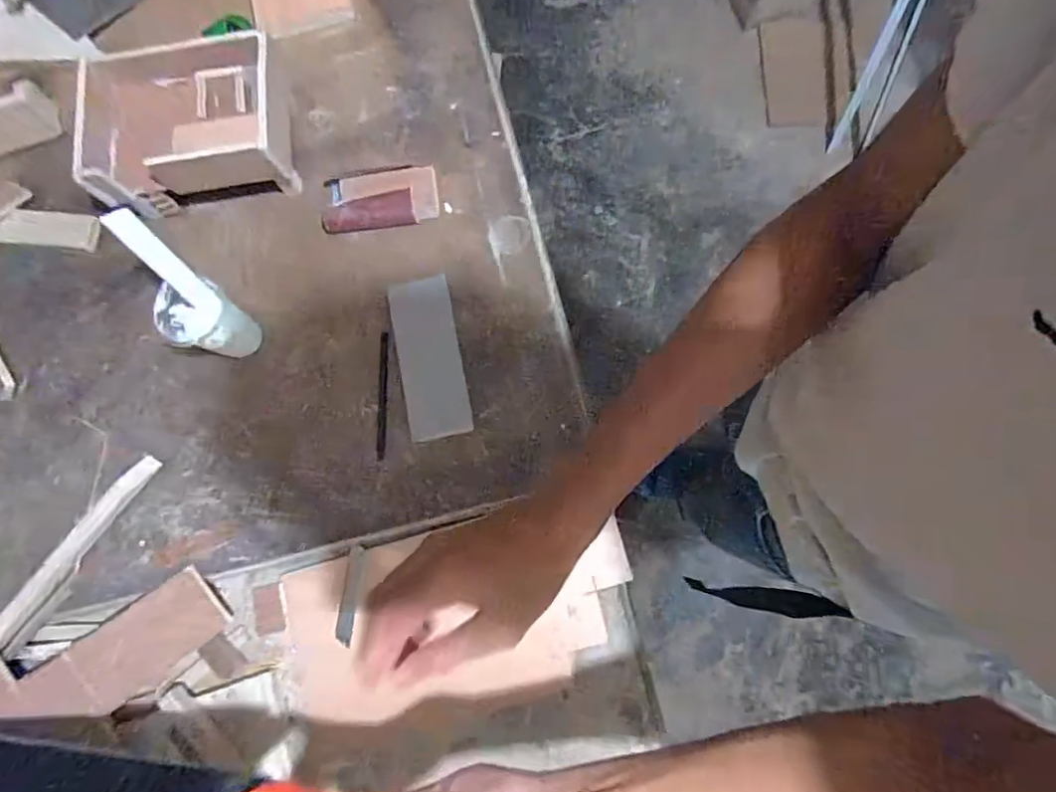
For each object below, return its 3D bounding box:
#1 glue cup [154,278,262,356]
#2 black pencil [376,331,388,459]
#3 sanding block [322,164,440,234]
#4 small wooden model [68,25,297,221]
[{"bbox_3d":[-0.317,-0.072,0.567,0.071,0.085,0.066,26,81,8],"label":"glue cup"},{"bbox_3d":[-0.152,-0.001,0.582,0.010,0.011,0.131,-1,79,3],"label":"black pencil"},{"bbox_3d":[-0.164,-0.220,0.618,0.124,0.017,0.067,-8,78,2],"label":"sanding block"},{"bbox_3d":[-0.368,-0.298,0.609,0.196,0.088,0.155,-8,78,1],"label":"small wooden model"}]

